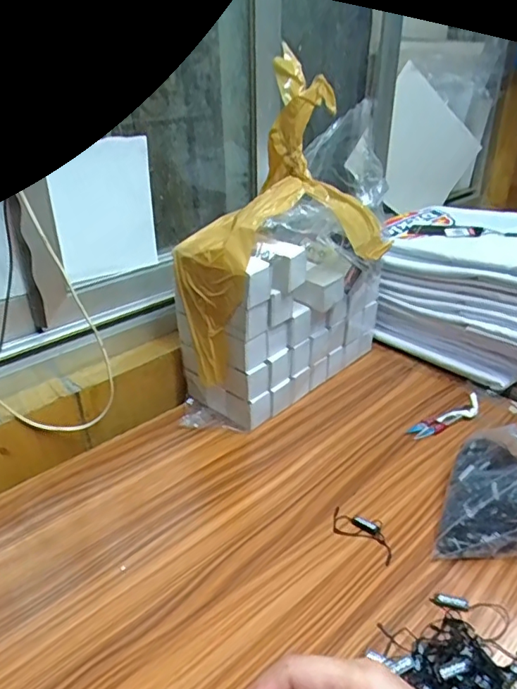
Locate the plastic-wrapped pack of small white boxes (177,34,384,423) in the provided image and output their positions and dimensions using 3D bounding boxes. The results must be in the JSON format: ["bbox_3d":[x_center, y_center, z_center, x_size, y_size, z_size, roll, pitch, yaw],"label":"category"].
[{"bbox_3d":[0.044,-0.107,0.678,0.315,0.375,0.140,-24,38,-36],"label":"plastic-wrapped pack of small white boxes"}]

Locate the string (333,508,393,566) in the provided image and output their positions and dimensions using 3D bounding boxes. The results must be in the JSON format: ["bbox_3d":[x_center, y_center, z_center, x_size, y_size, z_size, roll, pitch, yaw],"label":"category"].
[{"bbox_3d":[0.106,0.187,0.535,0.073,0.006,0.036,22,37,34],"label":"string"}]

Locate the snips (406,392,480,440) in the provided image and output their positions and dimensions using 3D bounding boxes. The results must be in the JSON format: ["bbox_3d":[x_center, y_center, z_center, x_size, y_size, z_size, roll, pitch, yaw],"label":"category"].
[{"bbox_3d":[0.247,0.093,0.684,0.119,0.011,0.032,-16,33,-25],"label":"snips"}]

